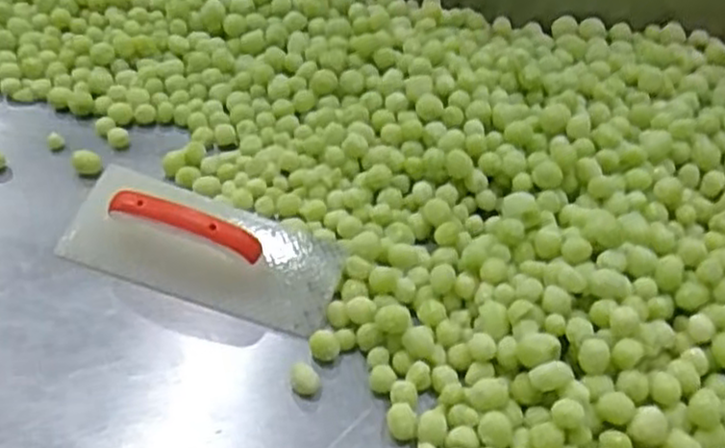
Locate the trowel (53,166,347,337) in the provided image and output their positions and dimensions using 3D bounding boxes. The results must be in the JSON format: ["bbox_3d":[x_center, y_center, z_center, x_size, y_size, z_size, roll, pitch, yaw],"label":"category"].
[{"bbox_3d":[-0.162,0.004,0.757,0.290,0.070,0.122,16,47,12],"label":"trowel"}]

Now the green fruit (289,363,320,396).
[{"bbox_3d":[-0.052,0.142,0.686,0.025,0.018,0.028,-9,45,-11],"label":"green fruit"}]

